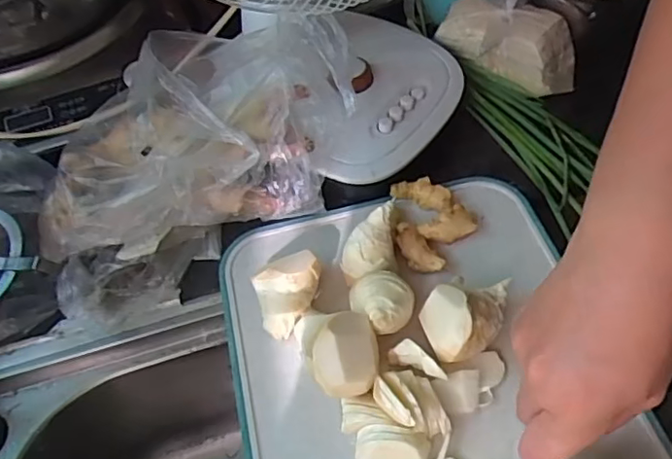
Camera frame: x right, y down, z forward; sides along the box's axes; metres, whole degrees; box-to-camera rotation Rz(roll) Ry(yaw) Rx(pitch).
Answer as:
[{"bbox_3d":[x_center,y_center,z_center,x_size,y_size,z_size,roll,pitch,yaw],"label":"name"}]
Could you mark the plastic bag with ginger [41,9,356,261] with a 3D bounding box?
[{"bbox_3d":[-0.124,-0.076,0.495,0.277,0.133,0.137,-15,53,-6],"label":"plastic bag with ginger"}]

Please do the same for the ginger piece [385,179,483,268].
[{"bbox_3d":[0.085,-0.017,0.499,0.048,0.021,0.068,-22,54,-11],"label":"ginger piece"}]

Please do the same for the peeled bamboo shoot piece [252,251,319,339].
[{"bbox_3d":[-0.034,0.050,0.440,0.052,0.051,0.041,-21,54,-10],"label":"peeled bamboo shoot piece"}]

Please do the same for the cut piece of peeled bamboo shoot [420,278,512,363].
[{"bbox_3d":[0.095,0.067,0.416,0.063,0.046,0.055,-4,52,3],"label":"cut piece of peeled bamboo shoot"}]

